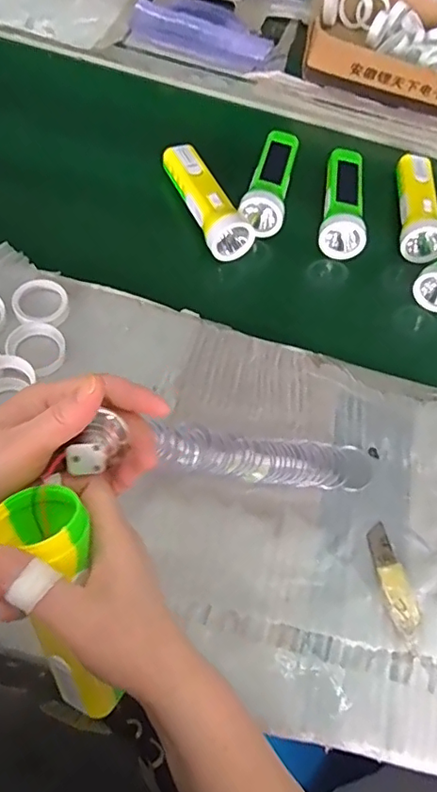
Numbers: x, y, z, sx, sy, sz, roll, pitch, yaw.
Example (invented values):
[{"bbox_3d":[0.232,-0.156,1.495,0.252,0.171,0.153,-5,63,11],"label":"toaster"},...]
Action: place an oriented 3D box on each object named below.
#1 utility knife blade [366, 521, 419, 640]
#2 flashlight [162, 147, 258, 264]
[{"bbox_3d":[0.154,0.160,0.466,0.024,0.006,0.095,-7,56,-5],"label":"utility knife blade"},{"bbox_3d":[-0.021,-0.236,0.632,0.055,0.045,0.166,-26,70,-20],"label":"flashlight"}]

